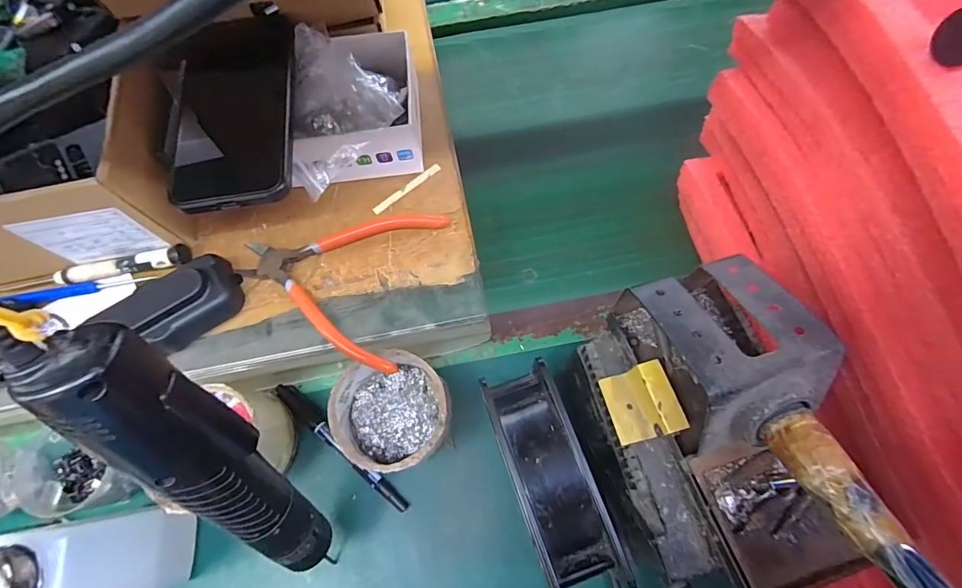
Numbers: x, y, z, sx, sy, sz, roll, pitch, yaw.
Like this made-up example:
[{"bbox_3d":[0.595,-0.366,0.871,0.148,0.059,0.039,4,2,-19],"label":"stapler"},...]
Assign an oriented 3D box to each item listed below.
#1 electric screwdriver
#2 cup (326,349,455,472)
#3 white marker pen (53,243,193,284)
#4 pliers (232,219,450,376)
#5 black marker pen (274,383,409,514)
[{"bbox_3d":[-0.119,0.088,0.209,0.040,0.191,0.031,-18,41,-4],"label":"electric screwdriver"},{"bbox_3d":[-0.063,0.086,0.320,0.083,0.048,0.077,-1,69,2],"label":"cup"},{"bbox_3d":[-0.274,-0.021,0.334,0.096,0.013,0.016,-10,69,-1],"label":"white marker pen"},{"bbox_3d":[-0.110,-0.021,0.328,0.140,0.011,0.127,15,71,8],"label":"pliers"},{"bbox_3d":[-0.109,0.118,0.340,0.138,0.013,0.014,37,75,15],"label":"black marker pen"}]

